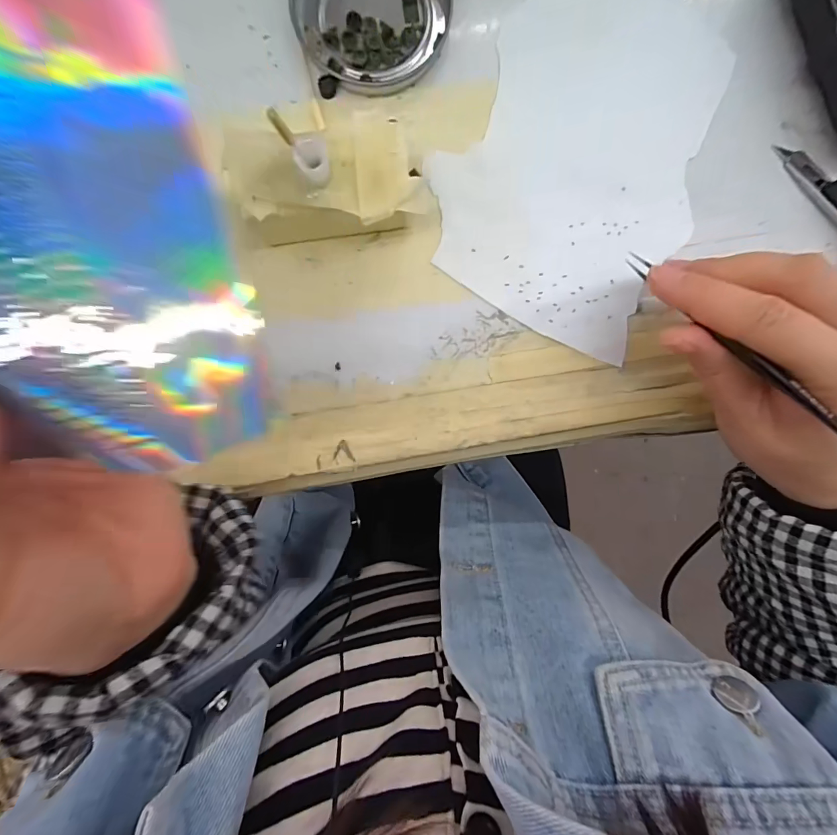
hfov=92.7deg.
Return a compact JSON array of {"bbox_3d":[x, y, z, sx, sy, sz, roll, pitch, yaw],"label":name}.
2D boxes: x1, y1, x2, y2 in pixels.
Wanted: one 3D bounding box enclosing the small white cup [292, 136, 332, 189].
[{"bbox_3d":[-0.044,-0.108,0.171,0.013,0.016,0.013,0,92,0],"label":"small white cup"}]

